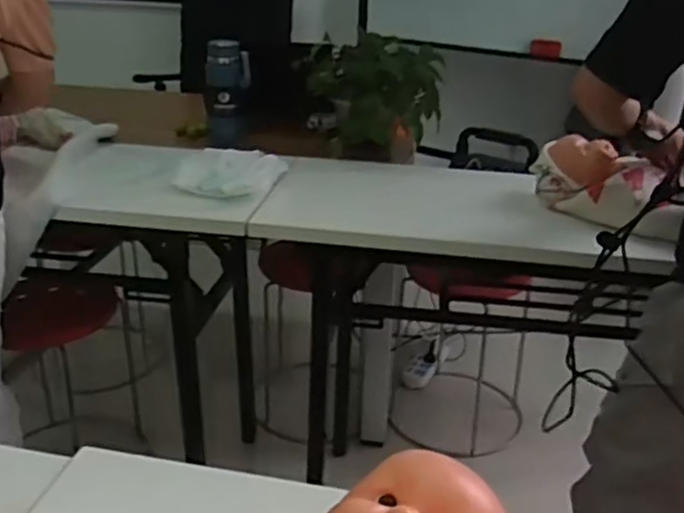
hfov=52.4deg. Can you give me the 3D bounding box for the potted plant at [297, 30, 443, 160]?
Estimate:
[{"bbox_3d":[0.064,-0.348,1.547,0.246,0.237,0.283,-9,27,-25],"label":"potted plant"}]

